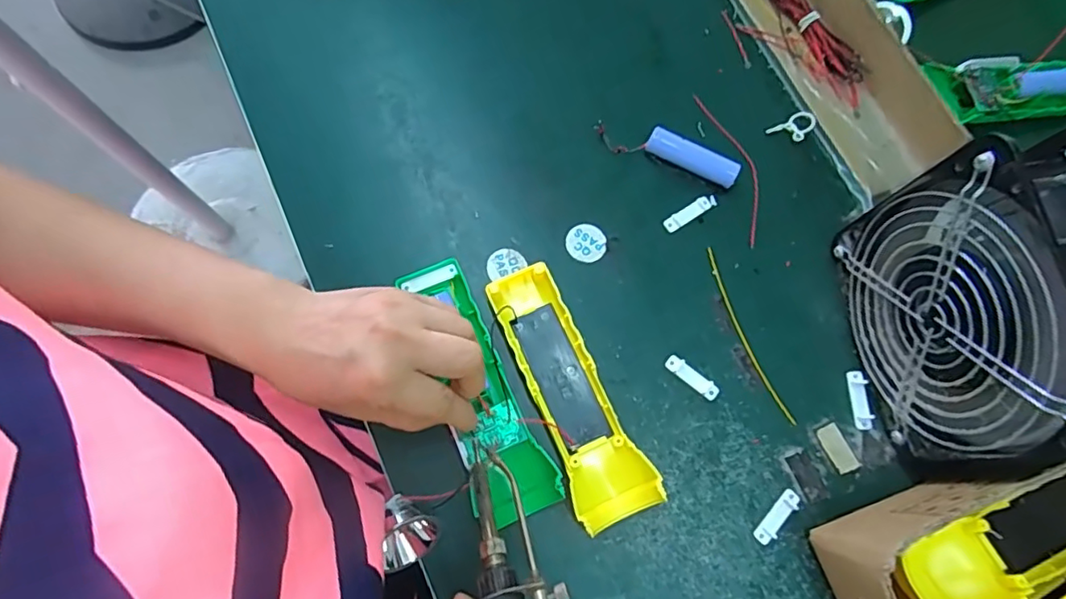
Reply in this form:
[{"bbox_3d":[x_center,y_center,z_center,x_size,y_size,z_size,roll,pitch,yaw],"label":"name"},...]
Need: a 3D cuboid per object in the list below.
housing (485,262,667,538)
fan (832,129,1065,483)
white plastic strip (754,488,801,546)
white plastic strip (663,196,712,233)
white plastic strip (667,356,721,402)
[{"bbox_3d":[0.020,0.059,0.362,0.049,0.024,0.163,-25,76,-9],"label":"housing"},{"bbox_3d":[0.245,0.012,0.315,0.062,0.148,0.155,-6,74,-4],"label":"fan"},{"bbox_3d":[0.149,0.133,0.353,0.012,0.004,0.037,41,77,9],"label":"white plastic strip"},{"bbox_3d":[0.108,-0.060,0.405,0.038,0.004,0.010,-32,77,-10],"label":"white plastic strip"},{"bbox_3d":[0.104,0.051,0.377,0.038,0.005,0.010,39,76,9],"label":"white plastic strip"}]

